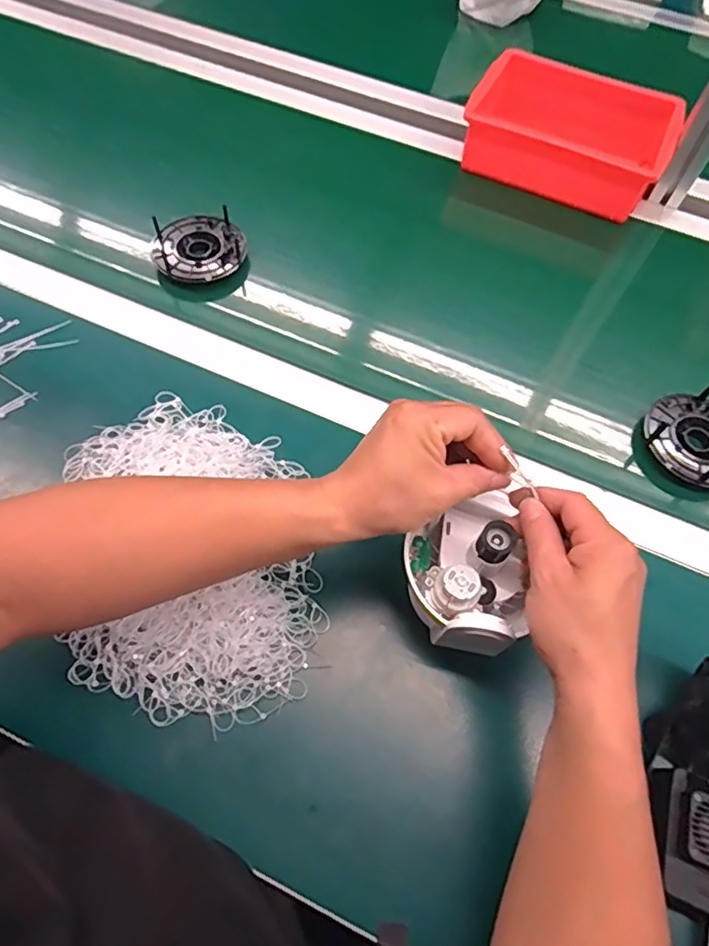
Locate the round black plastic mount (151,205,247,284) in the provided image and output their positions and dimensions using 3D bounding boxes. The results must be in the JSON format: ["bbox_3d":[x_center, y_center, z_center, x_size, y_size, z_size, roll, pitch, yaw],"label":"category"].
[{"bbox_3d":[-0.176,-0.257,0.640,0.099,0.025,0.089,-16,64,-10],"label":"round black plastic mount"}]

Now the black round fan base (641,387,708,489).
[{"bbox_3d":[0.334,-0.031,0.553,0.100,0.042,0.090,37,67,16],"label":"black round fan base"}]

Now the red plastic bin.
[{"bbox_3d":[0.273,-0.435,0.726,0.244,0.069,0.164,23,64,10],"label":"red plastic bin"}]

